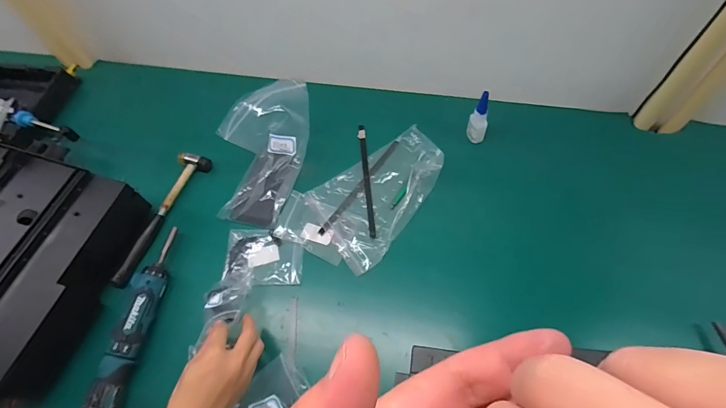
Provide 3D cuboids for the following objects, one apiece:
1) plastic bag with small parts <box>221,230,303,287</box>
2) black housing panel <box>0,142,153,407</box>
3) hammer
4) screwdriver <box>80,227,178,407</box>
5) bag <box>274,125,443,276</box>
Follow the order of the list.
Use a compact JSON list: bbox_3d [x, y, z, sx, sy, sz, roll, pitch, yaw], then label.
[{"bbox_3d":[-0.158,0.086,0.620,0.125,0.009,0.093,3,61,7],"label":"plastic bag with small parts"},{"bbox_3d":[-0.542,0.086,0.597,0.316,0.089,0.333,13,63,12],"label":"black housing panel"},{"bbox_3d":[-0.351,0.018,0.669,0.057,0.020,0.251,18,64,14],"label":"hammer"},{"bbox_3d":[-0.333,0.178,0.565,0.043,0.038,0.311,5,61,7],"label":"screwdriver"},{"bbox_3d":[0.006,-0.027,0.651,0.174,0.042,0.278,32,68,18],"label":"bag"}]

